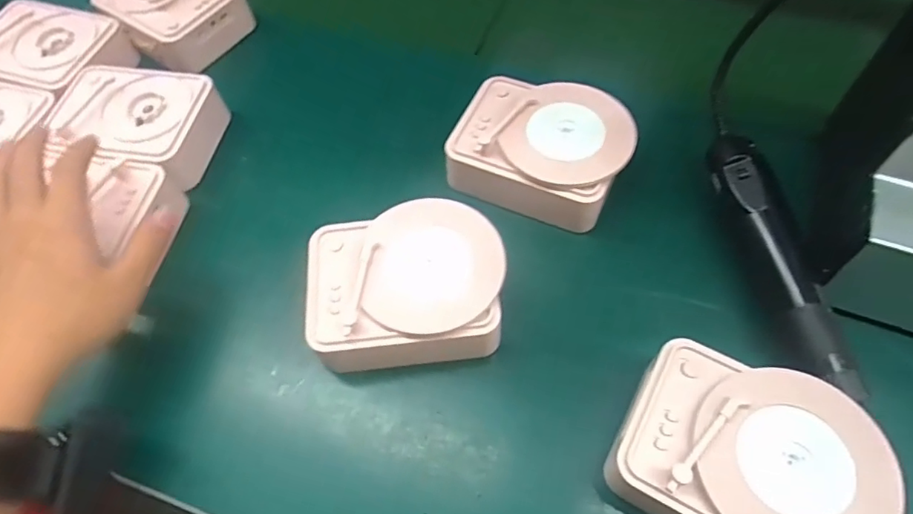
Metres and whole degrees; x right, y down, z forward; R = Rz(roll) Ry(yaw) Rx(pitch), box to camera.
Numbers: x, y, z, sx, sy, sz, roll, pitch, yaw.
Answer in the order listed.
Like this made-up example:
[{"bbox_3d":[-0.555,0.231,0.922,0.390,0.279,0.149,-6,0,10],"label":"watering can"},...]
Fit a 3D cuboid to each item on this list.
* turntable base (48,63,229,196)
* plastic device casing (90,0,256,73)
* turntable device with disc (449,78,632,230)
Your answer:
[{"bbox_3d":[-0.276,-0.115,0.483,0.121,0.048,0.098,10,59,8],"label":"turntable base"},{"bbox_3d":[-0.280,-0.246,0.554,0.118,0.050,0.103,33,64,20],"label":"plastic device casing"},{"bbox_3d":[0.069,-0.086,0.442,0.137,0.046,0.107,22,61,15],"label":"turntable device with disc"}]

